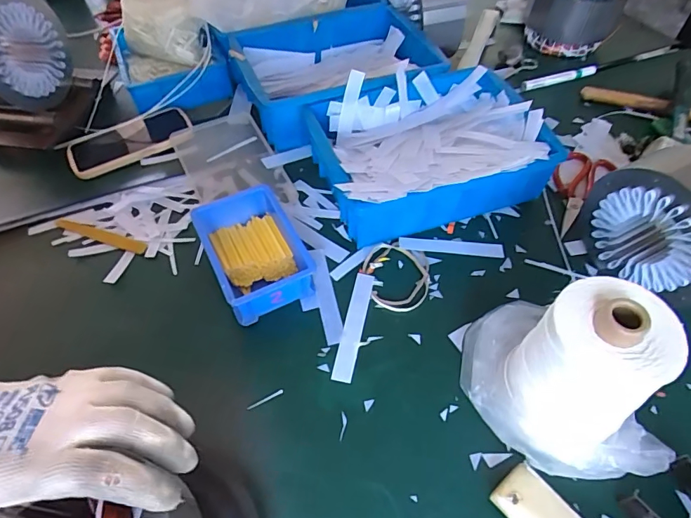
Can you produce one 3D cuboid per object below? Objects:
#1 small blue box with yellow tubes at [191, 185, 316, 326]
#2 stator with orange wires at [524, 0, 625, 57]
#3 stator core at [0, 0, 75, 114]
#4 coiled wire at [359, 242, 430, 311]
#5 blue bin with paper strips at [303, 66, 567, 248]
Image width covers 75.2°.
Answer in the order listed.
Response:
[{"bbox_3d":[-0.105,-0.007,0.512,0.098,0.053,0.146,-23,57,-16],"label":"small blue box with yellow tubes"},{"bbox_3d":[0.398,-0.446,0.776,0.148,0.133,0.115,24,57,17],"label":"stator with orange wires"},{"bbox_3d":[-0.455,-0.279,0.596,0.095,0.134,0.143,4,54,3],"label":"stator core"},{"bbox_3d":[0.058,0.018,0.519,0.079,0.009,0.084,0,54,0],"label":"coiled wire"},{"bbox_3d":[0.107,-0.134,0.571,0.274,0.105,0.223,-15,55,-10],"label":"blue bin with paper strips"}]

